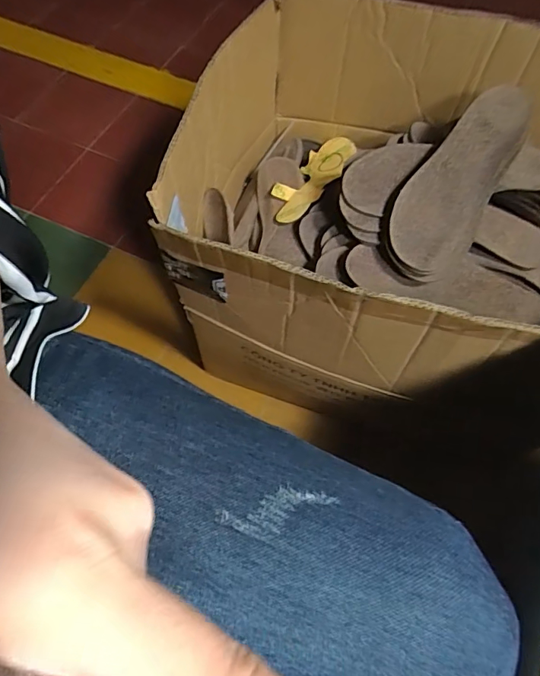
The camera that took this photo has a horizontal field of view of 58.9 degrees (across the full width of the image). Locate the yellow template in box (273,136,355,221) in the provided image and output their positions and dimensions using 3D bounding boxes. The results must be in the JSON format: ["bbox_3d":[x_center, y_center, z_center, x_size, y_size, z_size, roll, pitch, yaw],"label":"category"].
[{"bbox_3d":[0.061,-0.233,0.699,0.067,0.031,0.226,23,51,11],"label":"yellow template in box"}]

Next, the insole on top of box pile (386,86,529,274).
[{"bbox_3d":[0.213,-0.181,0.541,0.089,0.025,0.238,31,84,14],"label":"insole on top of box pile"}]

